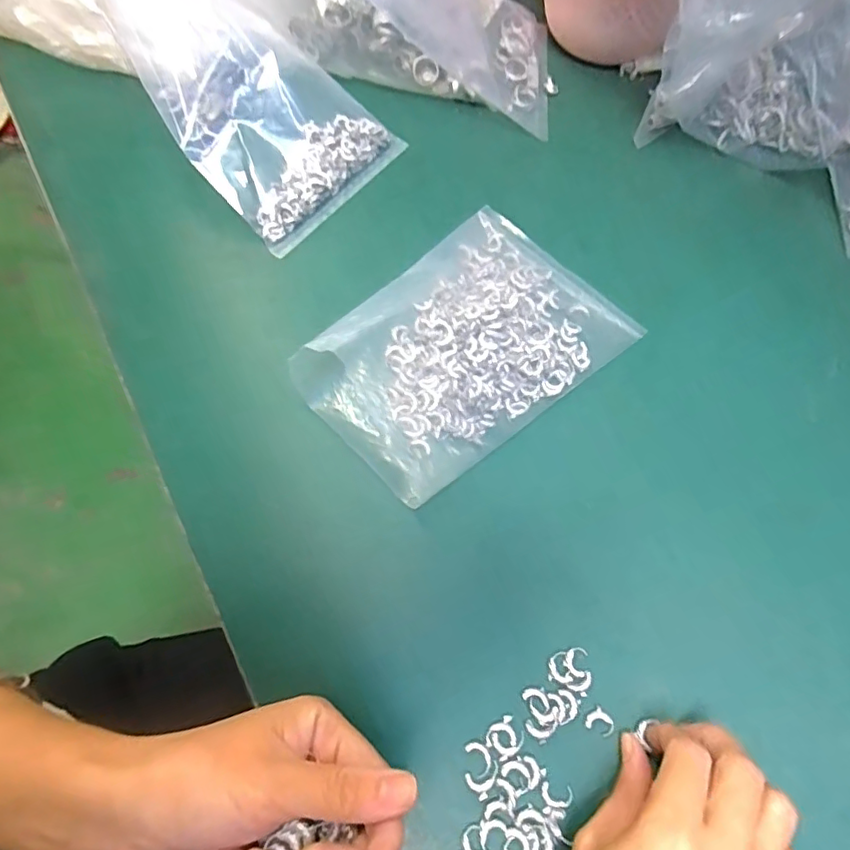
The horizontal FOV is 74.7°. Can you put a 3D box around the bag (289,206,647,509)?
[{"bbox_3d":[0.026,-0.056,0.352,0.196,0.030,0.133,-40,73,-16],"label":"bag"}]

